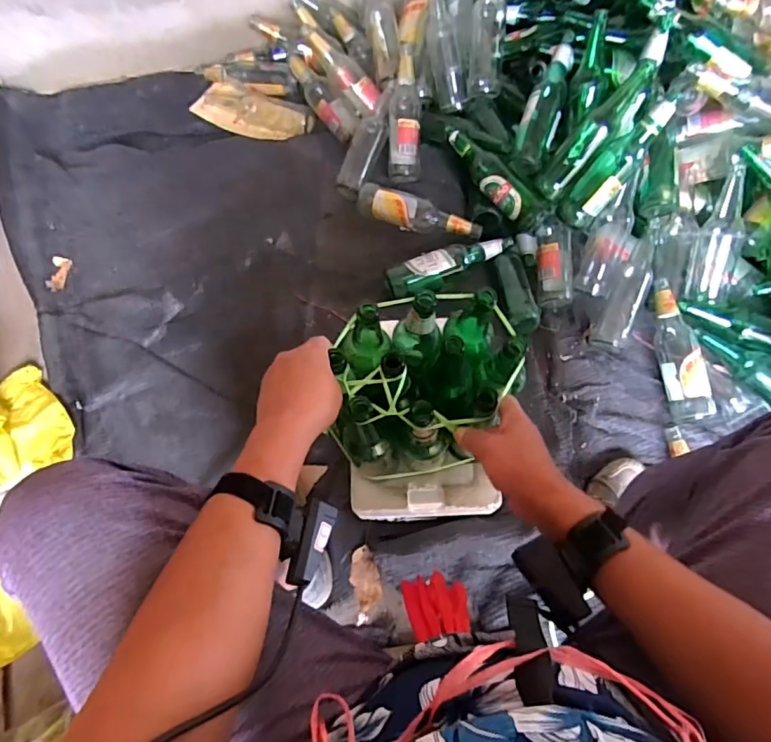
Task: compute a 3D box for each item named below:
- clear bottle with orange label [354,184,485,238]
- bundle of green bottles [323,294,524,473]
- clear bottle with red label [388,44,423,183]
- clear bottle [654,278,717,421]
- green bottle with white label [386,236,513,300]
[{"bbox_3d":[0.071,-0.321,1.030,0.255,0.062,0.076,14,70,6],"label":"clear bottle with orange label"},{"bbox_3d":[0.048,0.021,0.651,0.195,0.208,0.172,-5,69,-1],"label":"bundle of green bottles"},{"bbox_3d":[0.040,-0.533,1.059,0.066,0.055,0.258,0,92,1],"label":"clear bottle with red label"},{"bbox_3d":[0.530,-0.040,0.926,0.060,0.061,0.260,-9,69,-3],"label":"clear bottle"},{"bbox_3d":[0.123,-0.207,0.979,0.251,0.062,0.059,-25,71,-8],"label":"green bottle with white label"}]

